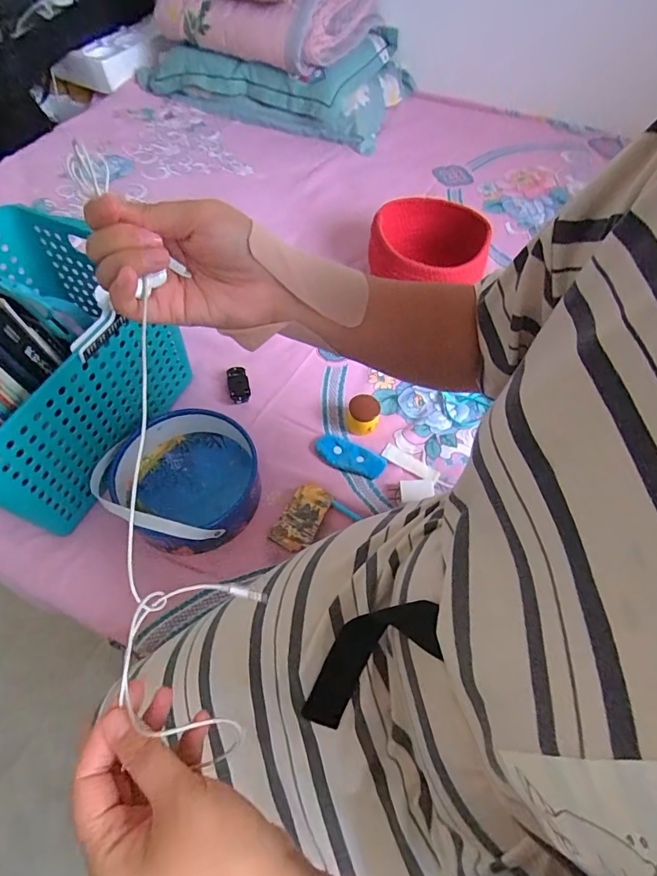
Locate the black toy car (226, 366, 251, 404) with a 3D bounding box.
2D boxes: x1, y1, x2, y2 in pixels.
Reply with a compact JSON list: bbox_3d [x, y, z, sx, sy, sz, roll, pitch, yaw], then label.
[{"bbox_3d":[-0.142,-0.084,0.708,0.032,0.018,0.060,-12,58,-8],"label":"black toy car"}]

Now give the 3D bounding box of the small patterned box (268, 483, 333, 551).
[{"bbox_3d":[-0.034,0.106,0.594,0.049,0.022,0.090,27,60,16],"label":"small patterned box"}]

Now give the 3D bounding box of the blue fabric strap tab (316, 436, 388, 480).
[{"bbox_3d":[0.031,0.027,0.647,0.101,0.016,0.047,23,59,14],"label":"blue fabric strap tab"}]

